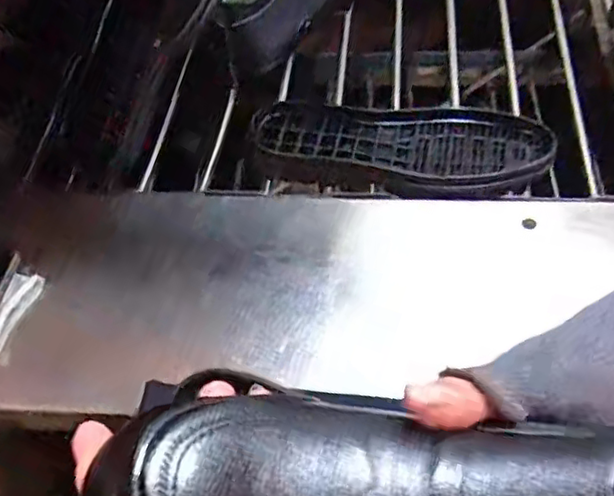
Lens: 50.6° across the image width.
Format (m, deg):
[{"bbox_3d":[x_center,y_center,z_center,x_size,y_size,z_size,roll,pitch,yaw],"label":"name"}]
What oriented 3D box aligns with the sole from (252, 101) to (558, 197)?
[{"bbox_3d":[0.096,-0.105,0.672,0.294,0.032,0.096,2,57,5],"label":"sole"}]

